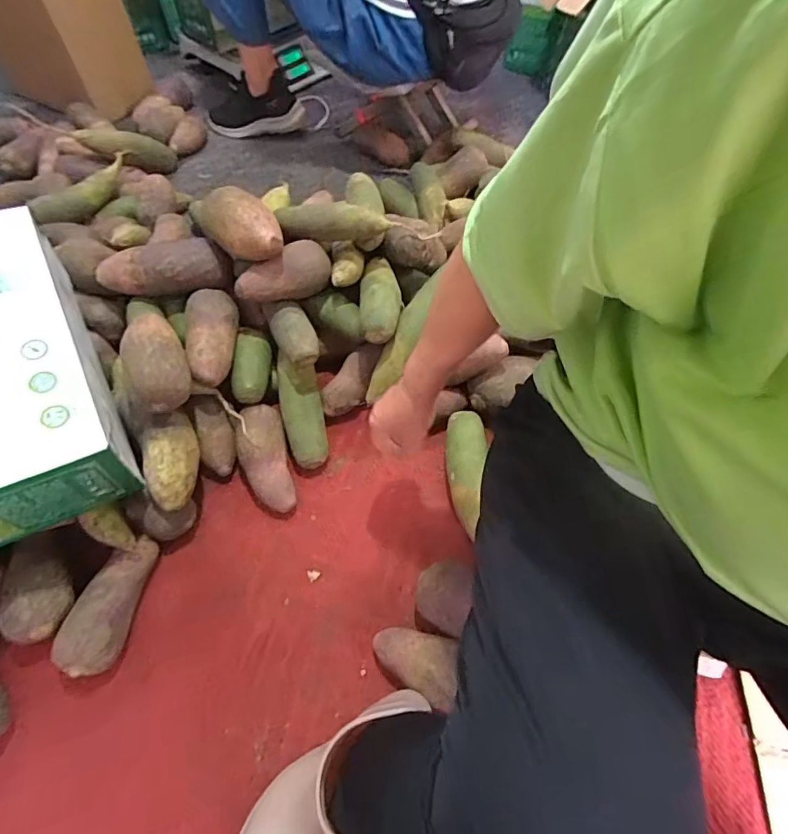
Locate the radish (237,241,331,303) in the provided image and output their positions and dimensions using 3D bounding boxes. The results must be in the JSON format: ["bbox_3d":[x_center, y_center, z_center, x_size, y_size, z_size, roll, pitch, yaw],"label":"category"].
[{"bbox_3d":[-0.158,-0.205,0.691,0.138,0.062,0.051,-29,64,-17],"label":"radish"}]

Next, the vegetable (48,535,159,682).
[{"bbox_3d":[-0.342,0.228,0.594,0.065,0.067,0.164,14,60,7],"label":"vegetable"}]

